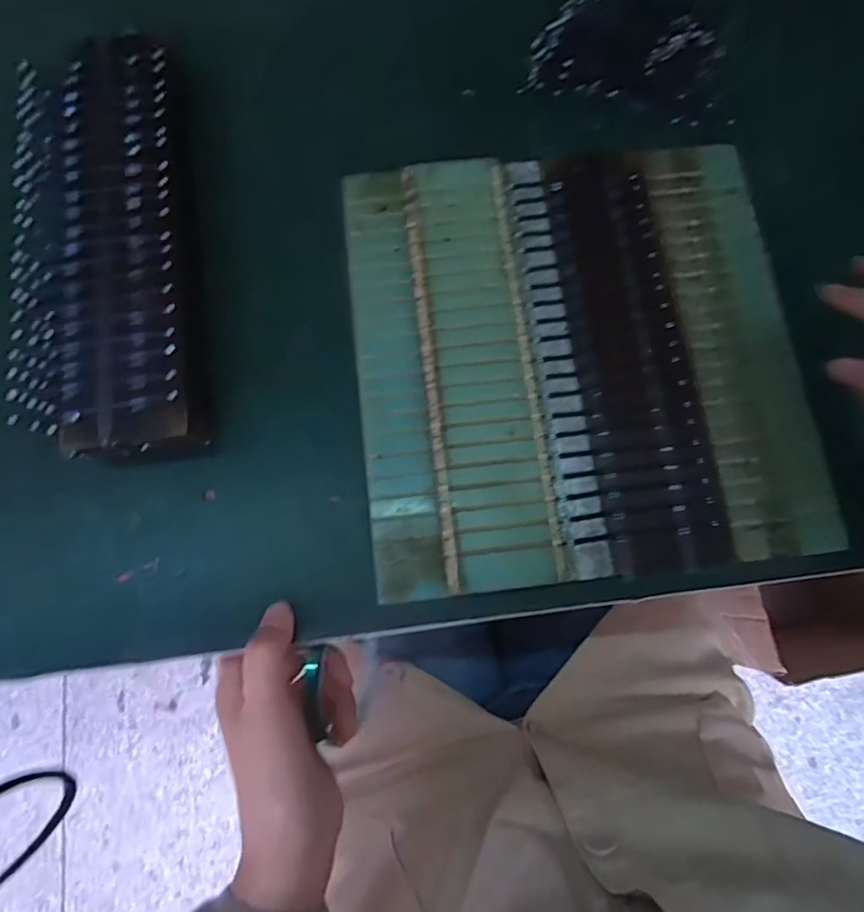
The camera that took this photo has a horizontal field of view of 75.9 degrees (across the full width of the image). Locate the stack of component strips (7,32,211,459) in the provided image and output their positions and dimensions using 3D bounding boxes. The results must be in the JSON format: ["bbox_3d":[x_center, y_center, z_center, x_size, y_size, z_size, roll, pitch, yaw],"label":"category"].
[{"bbox_3d":[-0.192,-0.123,0.325,0.093,0.034,0.259,-11,78,-4],"label":"stack of component strips"}]

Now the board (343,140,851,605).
[{"bbox_3d":[0.087,-0.064,0.329,0.256,0.010,0.261,-6,78,-3],"label":"board"}]

